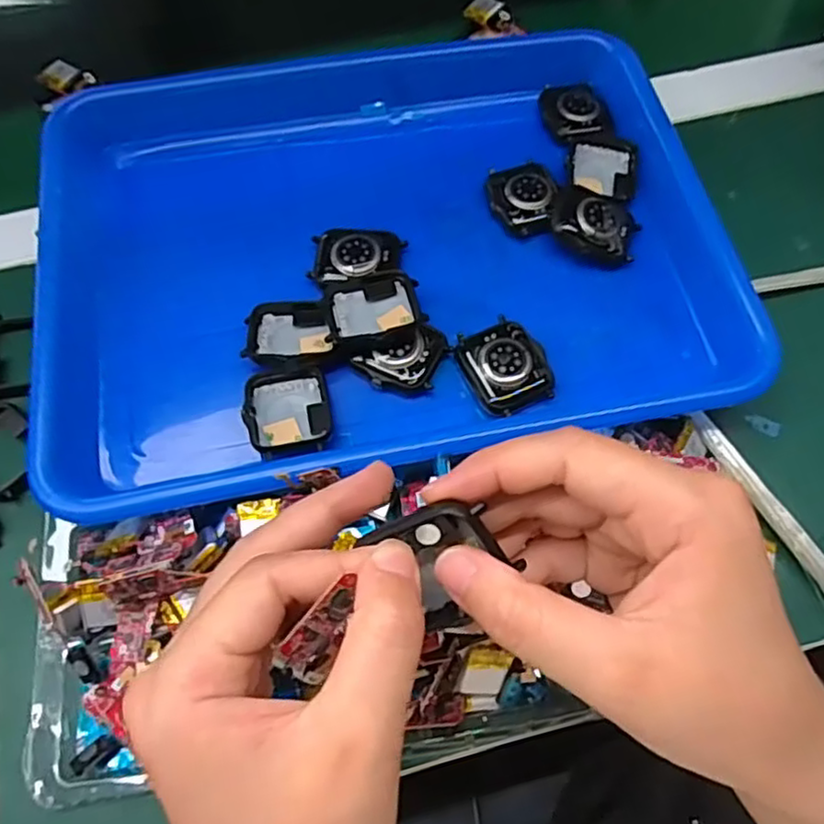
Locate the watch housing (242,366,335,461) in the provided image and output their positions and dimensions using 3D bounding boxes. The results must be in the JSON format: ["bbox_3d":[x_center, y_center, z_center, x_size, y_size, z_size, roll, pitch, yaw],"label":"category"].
[{"bbox_3d":[-0.055,-0.001,0.304,0.036,0.008,0.041,-12,65,-5],"label":"watch housing"}]

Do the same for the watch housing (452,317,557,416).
[{"bbox_3d":[0.043,-0.022,0.315,0.038,0.008,0.043,-20,66,-8],"label":"watch housing"}]

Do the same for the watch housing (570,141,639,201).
[{"bbox_3d":[0.105,-0.133,0.369,0.036,0.007,0.038,5,65,4],"label":"watch housing"}]

